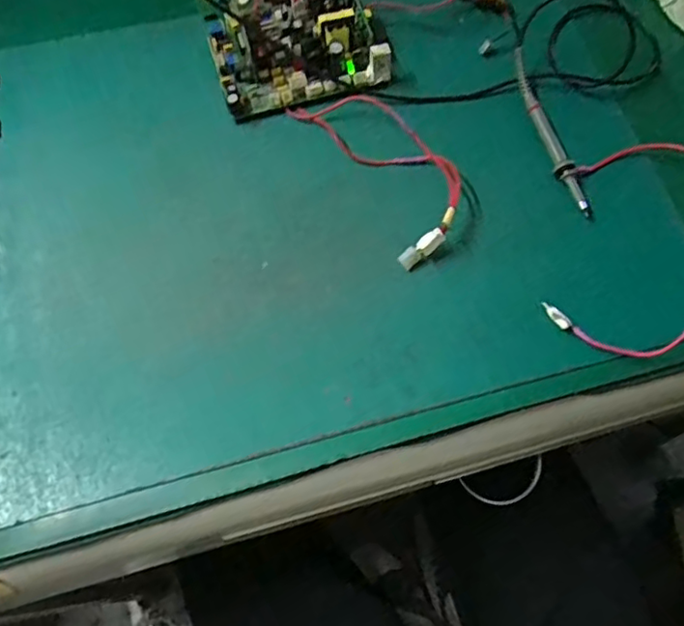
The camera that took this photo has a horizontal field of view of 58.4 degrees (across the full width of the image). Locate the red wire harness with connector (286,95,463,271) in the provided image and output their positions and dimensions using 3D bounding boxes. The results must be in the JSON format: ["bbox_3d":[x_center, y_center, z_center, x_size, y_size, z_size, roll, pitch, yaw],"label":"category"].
[{"bbox_3d":[0.031,-0.108,0.424,0.067,0.019,0.154,-30,72,-11],"label":"red wire harness with connector"}]

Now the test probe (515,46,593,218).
[{"bbox_3d":[0.147,-0.128,0.432,0.014,0.017,0.133,-13,69,-5],"label":"test probe"}]

